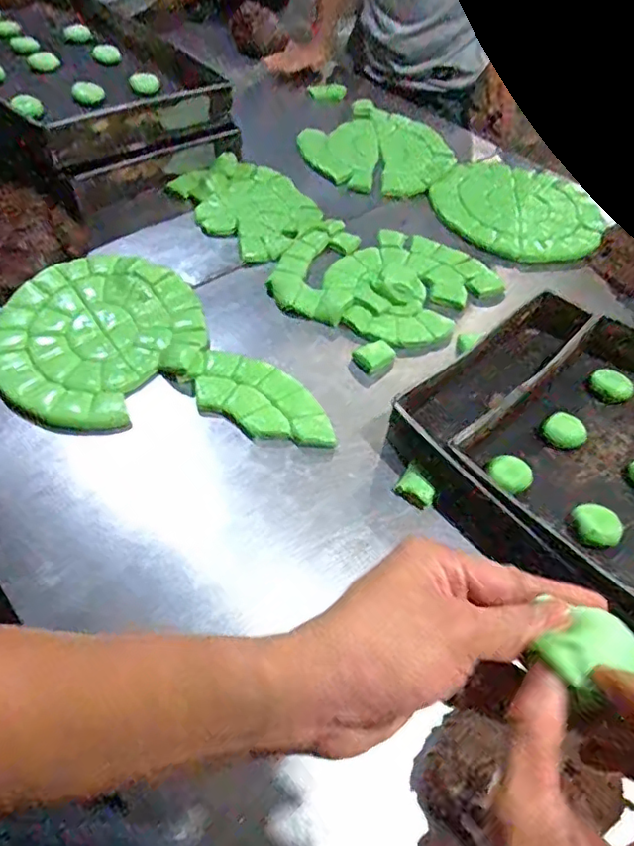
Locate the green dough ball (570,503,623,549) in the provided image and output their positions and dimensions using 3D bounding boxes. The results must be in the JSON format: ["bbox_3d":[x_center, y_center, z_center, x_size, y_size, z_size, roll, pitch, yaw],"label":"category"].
[{"bbox_3d":[0.305,0.114,0.632,0.050,0.025,0.052,3,51,-3],"label":"green dough ball"}]

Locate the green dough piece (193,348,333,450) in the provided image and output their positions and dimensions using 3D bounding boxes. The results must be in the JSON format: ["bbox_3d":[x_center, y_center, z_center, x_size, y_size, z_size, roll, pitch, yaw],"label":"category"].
[{"bbox_3d":[-0.062,-0.030,0.740,0.193,0.021,0.108,24,53,13],"label":"green dough piece"}]

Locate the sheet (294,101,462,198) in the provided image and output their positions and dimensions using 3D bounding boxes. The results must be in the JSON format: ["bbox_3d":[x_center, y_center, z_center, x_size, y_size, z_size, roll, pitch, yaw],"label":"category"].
[{"bbox_3d":[0.126,-0.561,1.171,0.286,0.016,0.330,31,53,17],"label":"sheet"}]

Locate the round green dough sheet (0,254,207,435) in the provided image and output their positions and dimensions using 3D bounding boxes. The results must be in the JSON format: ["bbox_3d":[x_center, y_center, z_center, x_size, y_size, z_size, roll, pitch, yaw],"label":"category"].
[{"bbox_3d":[-0.294,-0.126,0.789,0.263,0.020,0.319,-10,53,-13],"label":"round green dough sheet"}]

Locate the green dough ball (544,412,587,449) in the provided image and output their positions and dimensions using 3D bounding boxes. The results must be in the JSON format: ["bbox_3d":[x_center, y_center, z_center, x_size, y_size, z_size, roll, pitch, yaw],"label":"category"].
[{"bbox_3d":[0.308,0.011,0.719,0.046,0.019,0.047,3,51,-3],"label":"green dough ball"}]

